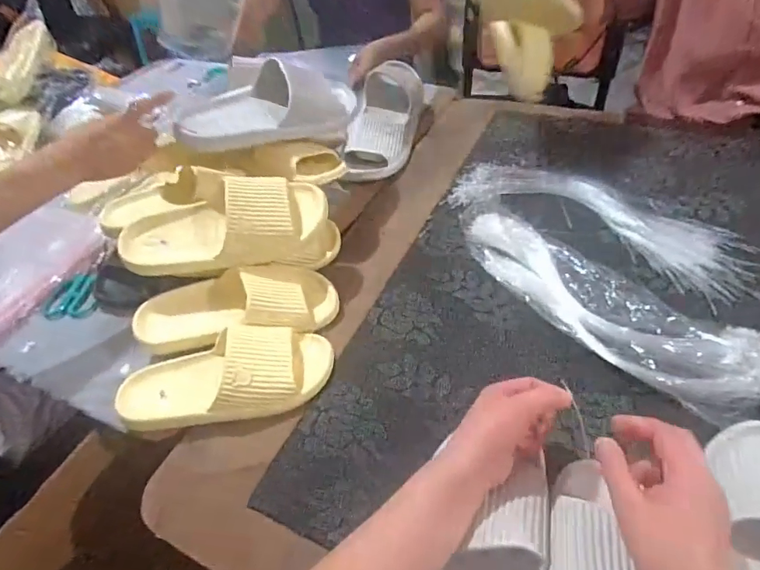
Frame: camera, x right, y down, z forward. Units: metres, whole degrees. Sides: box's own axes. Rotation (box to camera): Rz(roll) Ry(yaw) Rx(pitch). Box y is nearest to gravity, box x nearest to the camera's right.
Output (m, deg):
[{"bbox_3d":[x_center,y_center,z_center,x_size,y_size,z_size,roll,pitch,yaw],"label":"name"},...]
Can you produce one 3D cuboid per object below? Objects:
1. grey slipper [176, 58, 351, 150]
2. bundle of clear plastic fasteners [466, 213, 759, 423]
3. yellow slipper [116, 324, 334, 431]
[{"bbox_3d":[-0.161,-0.249,0.668,0.235,0.079,0.118,-20,47,-10],"label":"grey slipper"},{"bbox_3d":[0.275,0.015,0.601,0.131,0.039,0.444,-33,51,-24],"label":"bundle of clear plastic fasteners"},{"bbox_3d":[-0.182,0.103,0.557,0.244,0.076,0.110,-6,46,0],"label":"yellow slipper"}]

